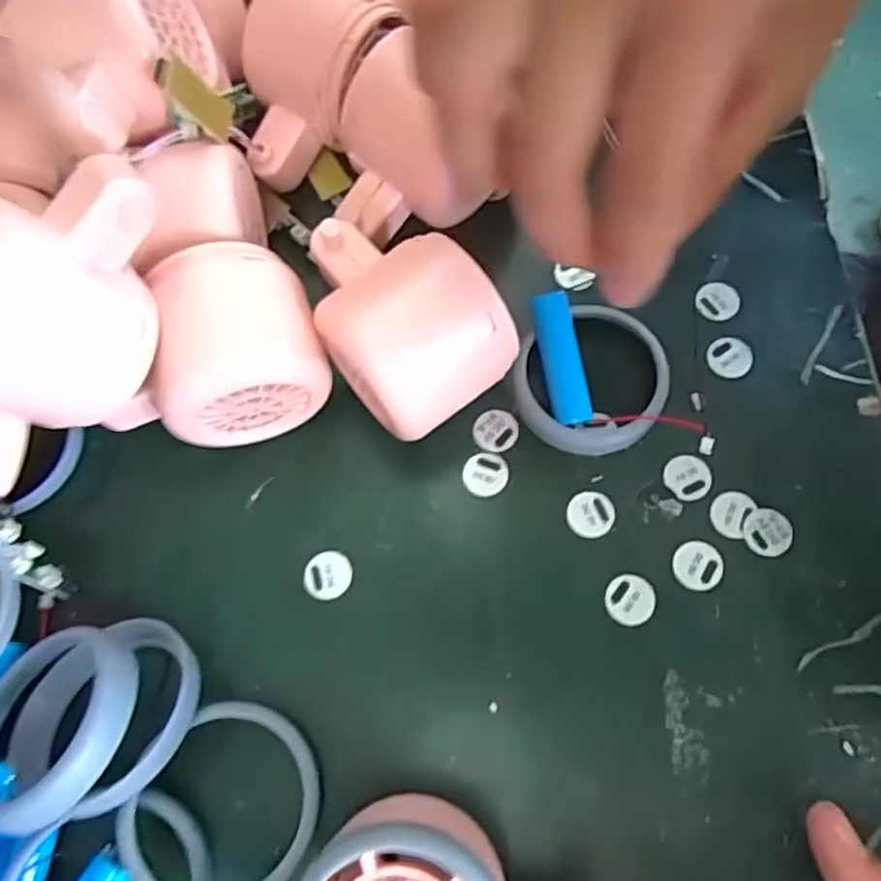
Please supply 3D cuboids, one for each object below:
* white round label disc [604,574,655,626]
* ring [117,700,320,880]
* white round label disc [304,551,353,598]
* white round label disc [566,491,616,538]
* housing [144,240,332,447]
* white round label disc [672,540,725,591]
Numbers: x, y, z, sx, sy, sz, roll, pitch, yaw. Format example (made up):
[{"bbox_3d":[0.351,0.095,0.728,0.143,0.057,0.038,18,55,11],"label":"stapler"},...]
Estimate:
[{"bbox_3d":[0.066,0.055,0.232,0.016,0.004,0.016,0,71,0],"label":"white round label disc"},{"bbox_3d":[-0.064,0.112,0.203,0.051,0.008,0.057,36,58,3],"label":"ring"},{"bbox_3d":[-0.041,0.048,0.239,0.017,0.004,0.017,0,71,0],"label":"white round label disc"},{"bbox_3d":[0.055,0.027,0.242,0.016,0.004,0.016,0,71,0],"label":"white round label disc"},{"bbox_3d":[-0.071,-0.032,0.233,0.054,0.044,0.055,-20,72,-6],"label":"housing"},{"bbox_3d":[0.091,0.043,0.233,0.017,0.004,0.017,0,71,0],"label":"white round label disc"}]

